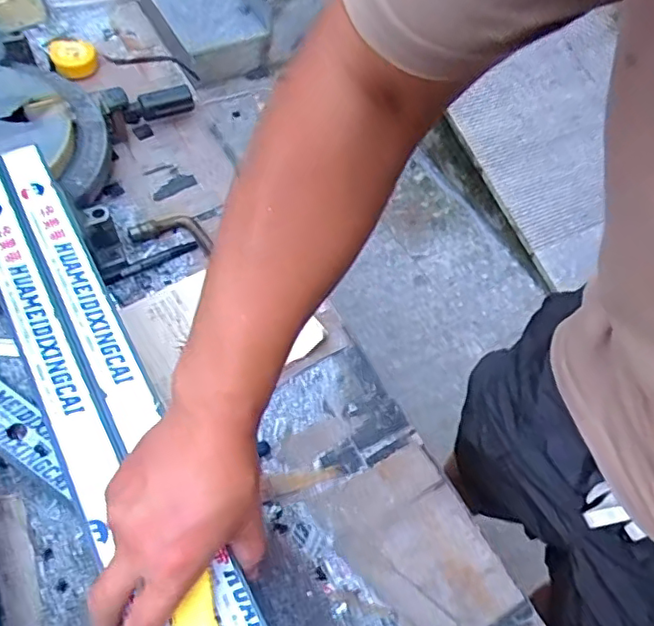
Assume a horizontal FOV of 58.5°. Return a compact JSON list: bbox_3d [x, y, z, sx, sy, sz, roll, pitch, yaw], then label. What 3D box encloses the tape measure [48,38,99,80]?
[{"bbox_3d":[-0.414,-0.418,0.951,0.066,0.030,0.077,-32,65,-23],"label":"tape measure"}]

